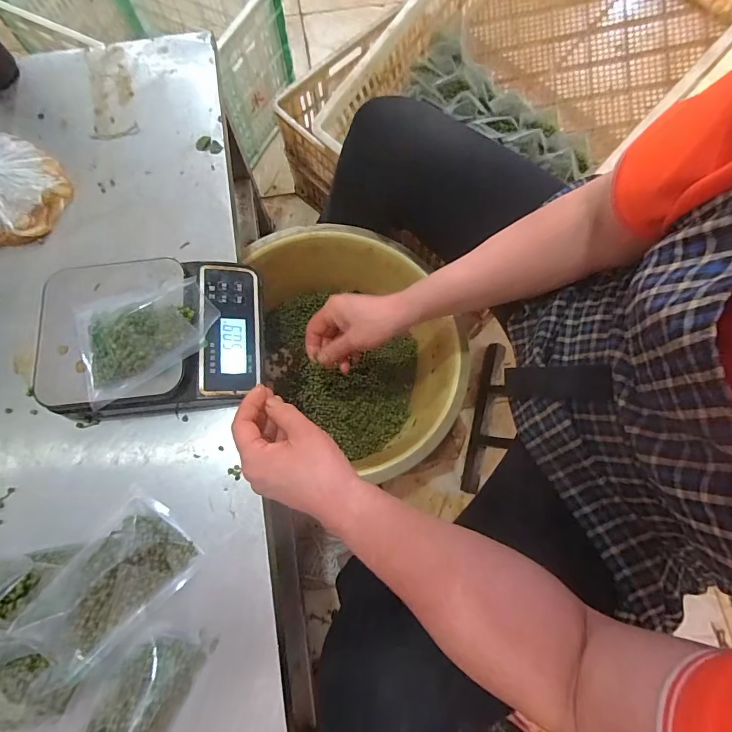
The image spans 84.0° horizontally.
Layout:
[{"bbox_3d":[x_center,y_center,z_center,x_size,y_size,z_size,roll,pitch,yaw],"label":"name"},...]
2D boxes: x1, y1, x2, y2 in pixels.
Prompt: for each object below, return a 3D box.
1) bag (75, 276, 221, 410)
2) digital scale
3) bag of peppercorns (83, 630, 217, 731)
[{"bbox_3d":[-0.210,-0.032,0.378,0.135,0.042,0.102,-18,75,-5],"label":"bag"},{"bbox_3d":[-0.217,-0.033,0.421,0.209,0.059,0.154,-6,74,-2],"label":"digital scale"},{"bbox_3d":[-0.196,0.295,0.335,0.063,0.029,0.144,24,76,7],"label":"bag of peppercorns"}]

